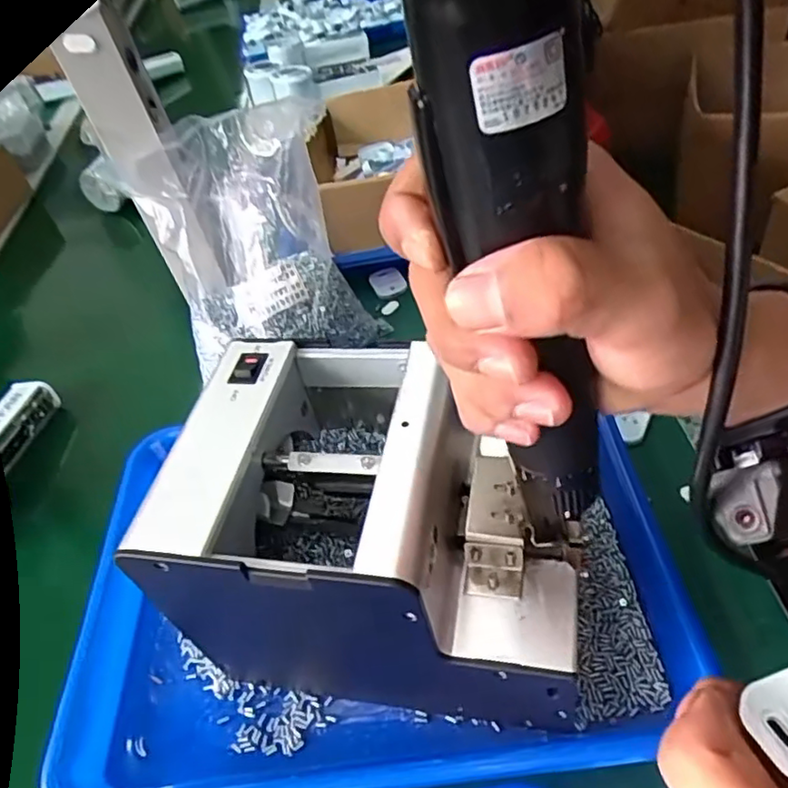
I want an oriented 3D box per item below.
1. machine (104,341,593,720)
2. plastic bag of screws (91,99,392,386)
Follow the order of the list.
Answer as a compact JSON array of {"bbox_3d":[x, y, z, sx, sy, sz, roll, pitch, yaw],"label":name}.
[{"bbox_3d":[-0.005,0.066,0.310,0.166,0.141,0.122,2,48,16],"label":"machine"},{"bbox_3d":[-0.096,-0.105,0.460,0.144,0.152,0.091,-21,48,-9],"label":"plastic bag of screws"}]

